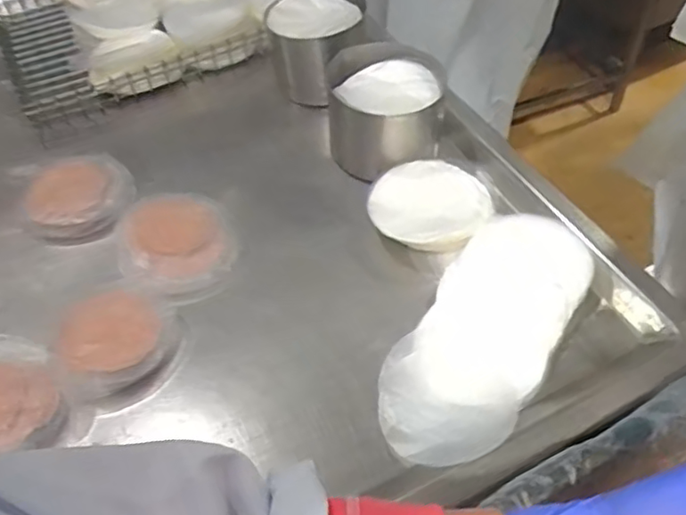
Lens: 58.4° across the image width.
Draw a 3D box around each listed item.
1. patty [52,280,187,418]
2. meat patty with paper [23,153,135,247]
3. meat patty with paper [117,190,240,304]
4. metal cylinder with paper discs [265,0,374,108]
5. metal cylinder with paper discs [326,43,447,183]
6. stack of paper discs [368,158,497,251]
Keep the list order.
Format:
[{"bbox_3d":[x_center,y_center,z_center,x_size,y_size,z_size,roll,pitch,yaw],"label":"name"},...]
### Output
[{"bbox_3d":[-0.225,0.080,0.616,0.117,0.028,0.142,-28,54,-17],"label":"patty"},{"bbox_3d":[-0.320,-0.078,0.739,0.127,0.038,0.136,-30,54,-18],"label":"meat patty with paper"},{"bbox_3d":[-0.189,-0.021,0.693,0.122,0.028,0.155,-23,60,-11],"label":"meat patty with paper"},{"bbox_3d":[-0.034,-0.300,0.867,0.135,0.101,0.145,8,52,12],"label":"metal cylinder with paper discs"},{"bbox_3d":[0.054,-0.178,0.758,0.142,0.098,0.141,-2,50,4],"label":"metal cylinder with paper discs"},{"bbox_3d":[0.099,-0.059,0.703,0.137,0.035,0.128,1,51,7],"label":"stack of paper discs"}]

